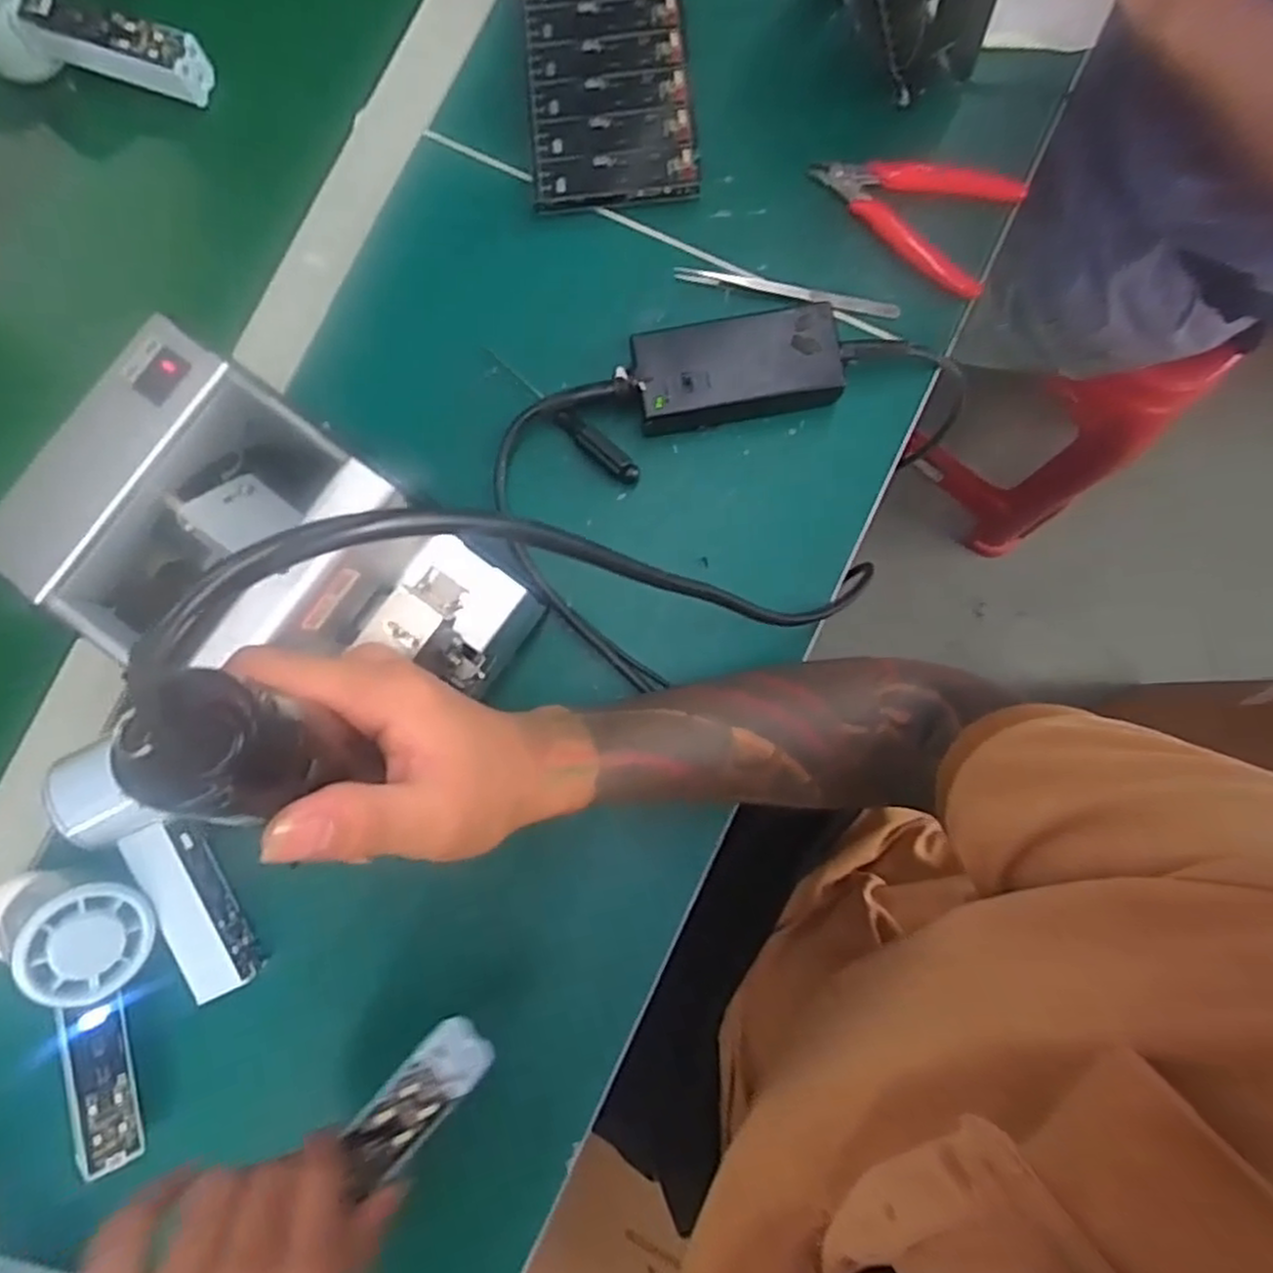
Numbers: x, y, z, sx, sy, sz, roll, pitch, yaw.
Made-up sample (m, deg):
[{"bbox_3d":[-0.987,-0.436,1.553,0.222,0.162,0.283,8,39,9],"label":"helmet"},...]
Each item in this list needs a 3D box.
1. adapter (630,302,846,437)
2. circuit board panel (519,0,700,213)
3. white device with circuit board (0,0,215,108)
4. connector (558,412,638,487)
[{"bbox_3d":[0.056,-0.153,0.431,0.113,0.034,0.054,-10,87,-1],"label":"adapter"},{"bbox_3d":[-0.020,-0.357,0.451,0.096,0.011,0.193,-5,87,-1],"label":"circuit board panel"},{"bbox_3d":[-0.336,-0.360,0.445,0.145,0.059,0.051,20,87,0],"label":"white device with circuit board"},{"bbox_3d":[-0.023,-0.110,0.437,0.058,0.012,0.014,39,87,1],"label":"connector"}]

